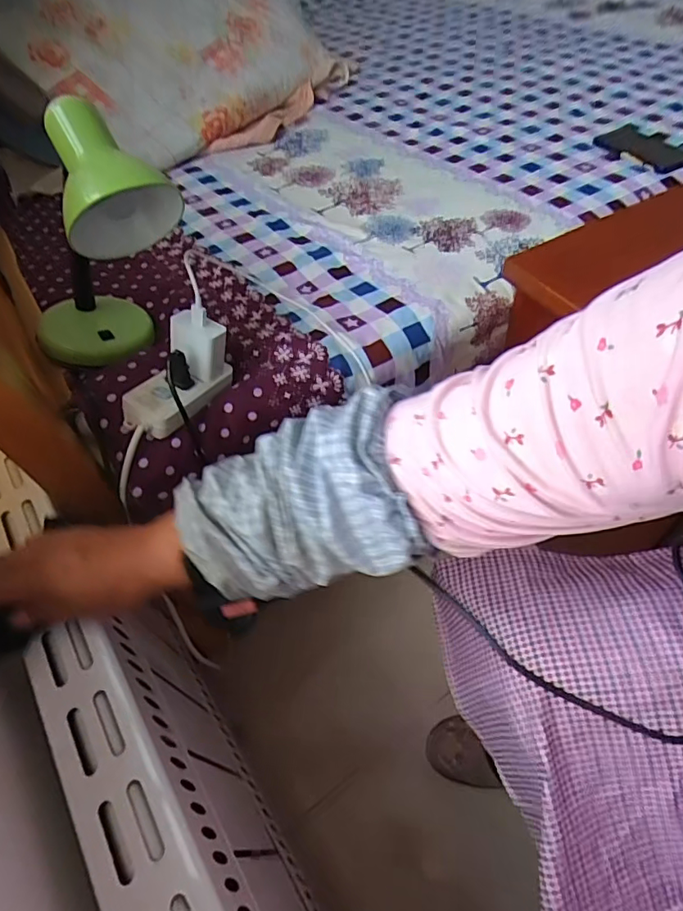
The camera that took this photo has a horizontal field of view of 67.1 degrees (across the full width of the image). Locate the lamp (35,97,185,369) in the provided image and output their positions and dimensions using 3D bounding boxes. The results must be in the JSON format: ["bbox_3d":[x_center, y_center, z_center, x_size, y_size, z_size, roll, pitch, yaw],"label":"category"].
[{"bbox_3d":[-0.260,-0.216,0.552,0.123,0.254,0.114,13,57,-20],"label":"lamp"}]

